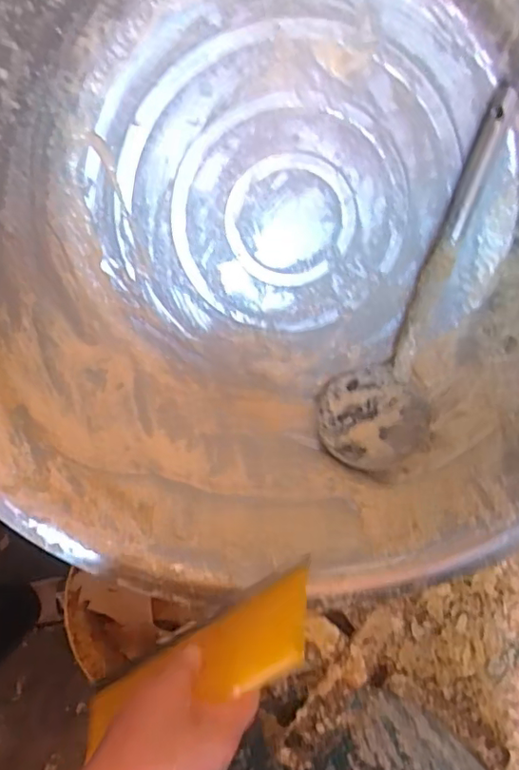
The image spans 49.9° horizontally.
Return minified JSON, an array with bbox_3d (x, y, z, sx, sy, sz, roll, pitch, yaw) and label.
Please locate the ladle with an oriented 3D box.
[{"bbox_3d":[0.150,-0.076,0.506,0.102,0.070,0.333,21,113,6],"label":"ladle"}]

